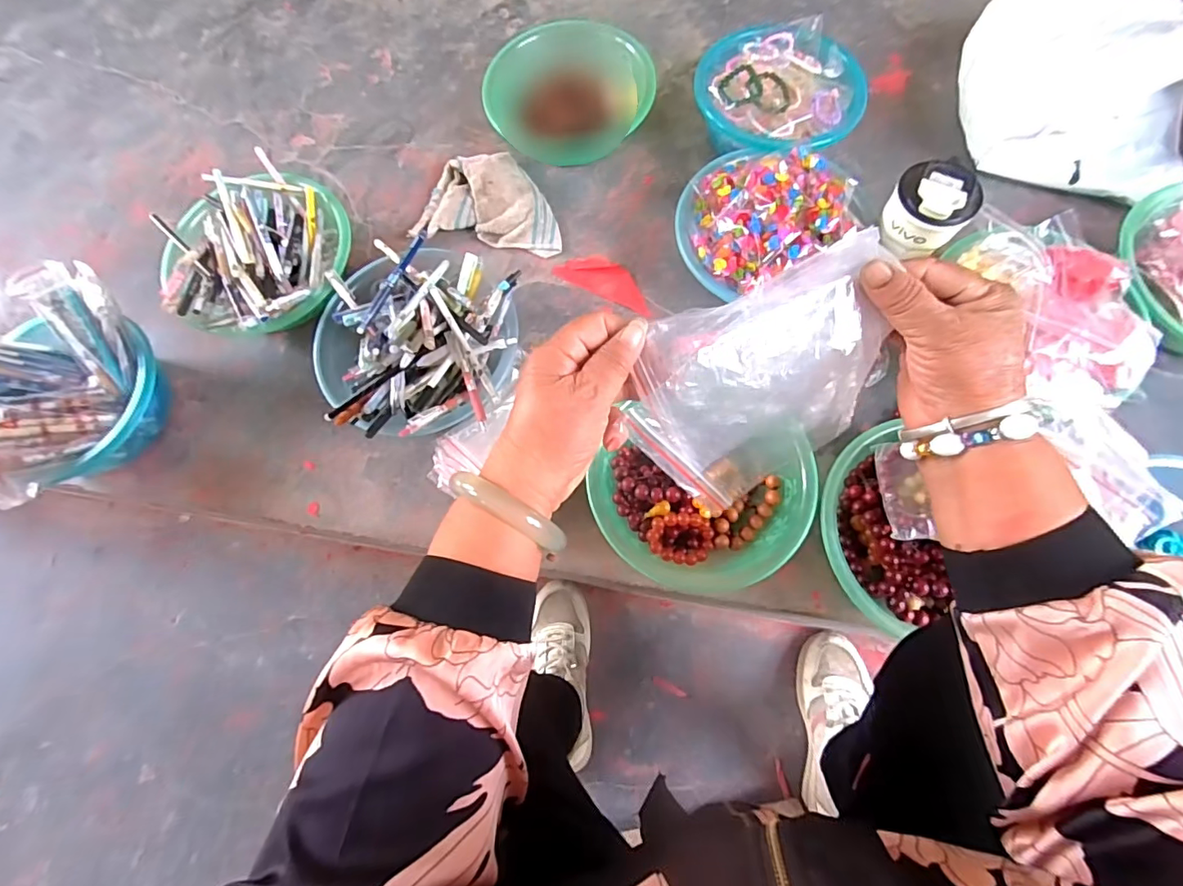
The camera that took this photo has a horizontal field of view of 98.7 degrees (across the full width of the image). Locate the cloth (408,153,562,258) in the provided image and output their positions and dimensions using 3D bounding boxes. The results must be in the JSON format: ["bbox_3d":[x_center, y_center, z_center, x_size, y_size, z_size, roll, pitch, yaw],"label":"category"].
[{"bbox_3d":[-0.135,-0.346,0.714,0.200,0.043,0.149,8,72,5],"label":"cloth"}]

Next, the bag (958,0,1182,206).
[{"bbox_3d":[0.693,-0.502,0.718,0.292,0.090,0.335,11,73,6],"label":"bag"}]

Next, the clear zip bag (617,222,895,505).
[{"bbox_3d":[0.104,-0.029,0.316,0.152,0.131,0.017,-21,29,7],"label":"clear zip bag"}]

